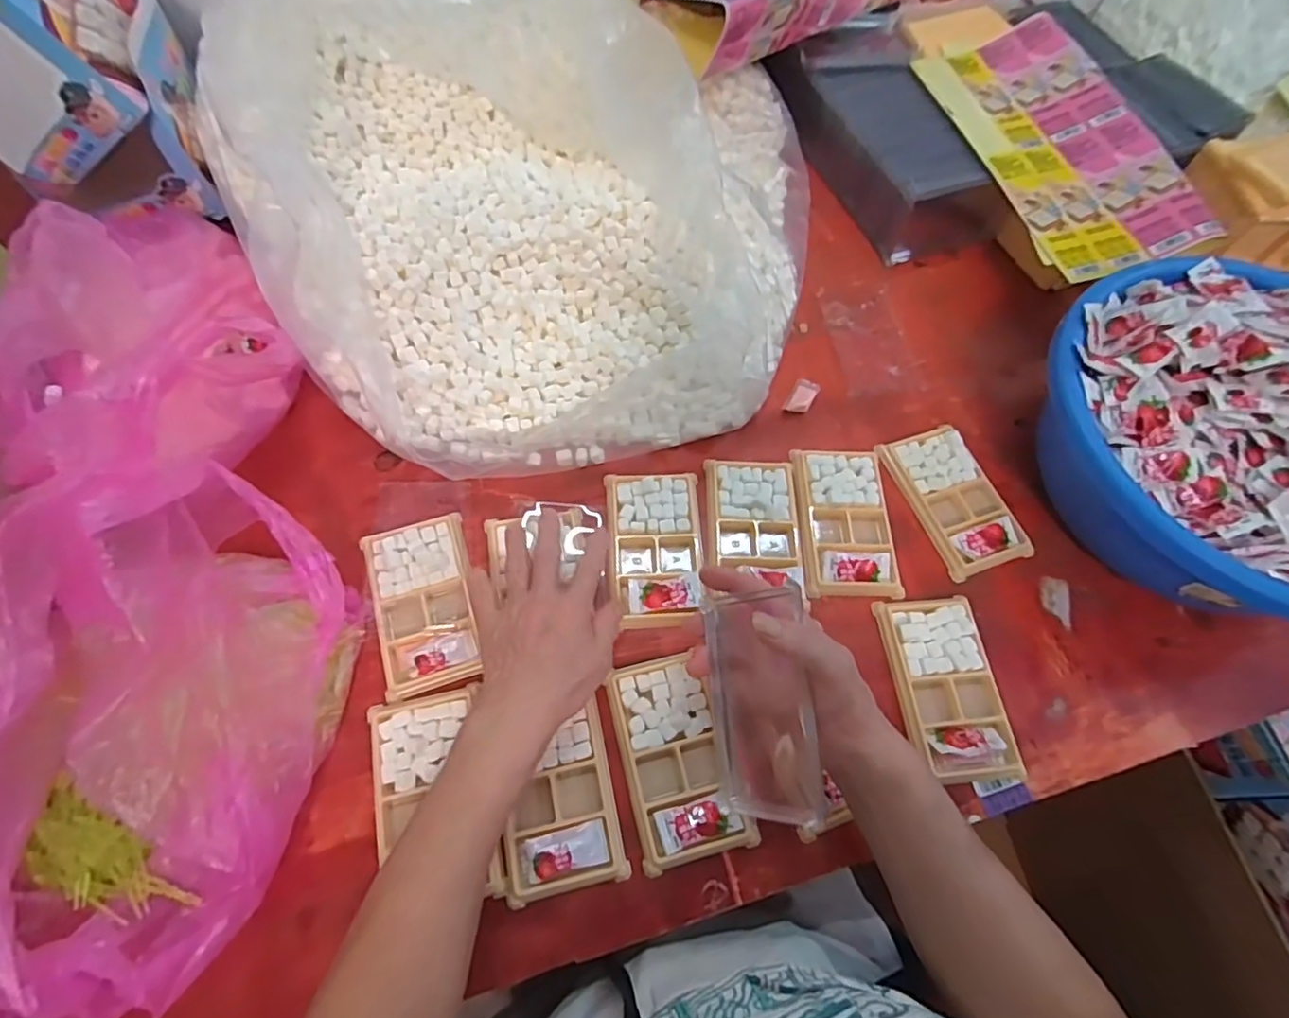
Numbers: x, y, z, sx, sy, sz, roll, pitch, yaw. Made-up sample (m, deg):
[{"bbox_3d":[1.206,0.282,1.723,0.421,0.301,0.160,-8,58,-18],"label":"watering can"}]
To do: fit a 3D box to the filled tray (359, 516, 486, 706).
[{"bbox_3d":[-0.173,0.071,0.487,0.077,0.013,0.137,-16,66,-10],"label":"filled tray"}]

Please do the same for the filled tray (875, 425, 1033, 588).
[{"bbox_3d":[0.275,-0.011,0.548,0.077,0.017,0.134,-18,66,-11],"label":"filled tray"}]

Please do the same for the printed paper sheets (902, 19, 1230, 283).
[{"bbox_3d":[0.434,-0.388,0.643,0.183,0.032,0.352,-12,66,-8],"label":"printed paper sheets"}]

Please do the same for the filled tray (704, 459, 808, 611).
[{"bbox_3d":[0.094,0.009,0.530,0.078,0.016,0.120,1,64,-2],"label":"filled tray"}]

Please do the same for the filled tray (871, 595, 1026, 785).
[{"bbox_3d":[0.233,0.134,0.475,0.076,0.017,0.134,-4,65,-4],"label":"filled tray"}]

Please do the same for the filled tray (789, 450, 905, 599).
[{"bbox_3d":[0.173,0.009,0.536,0.077,0.014,0.134,1,64,-2],"label":"filled tray"}]

